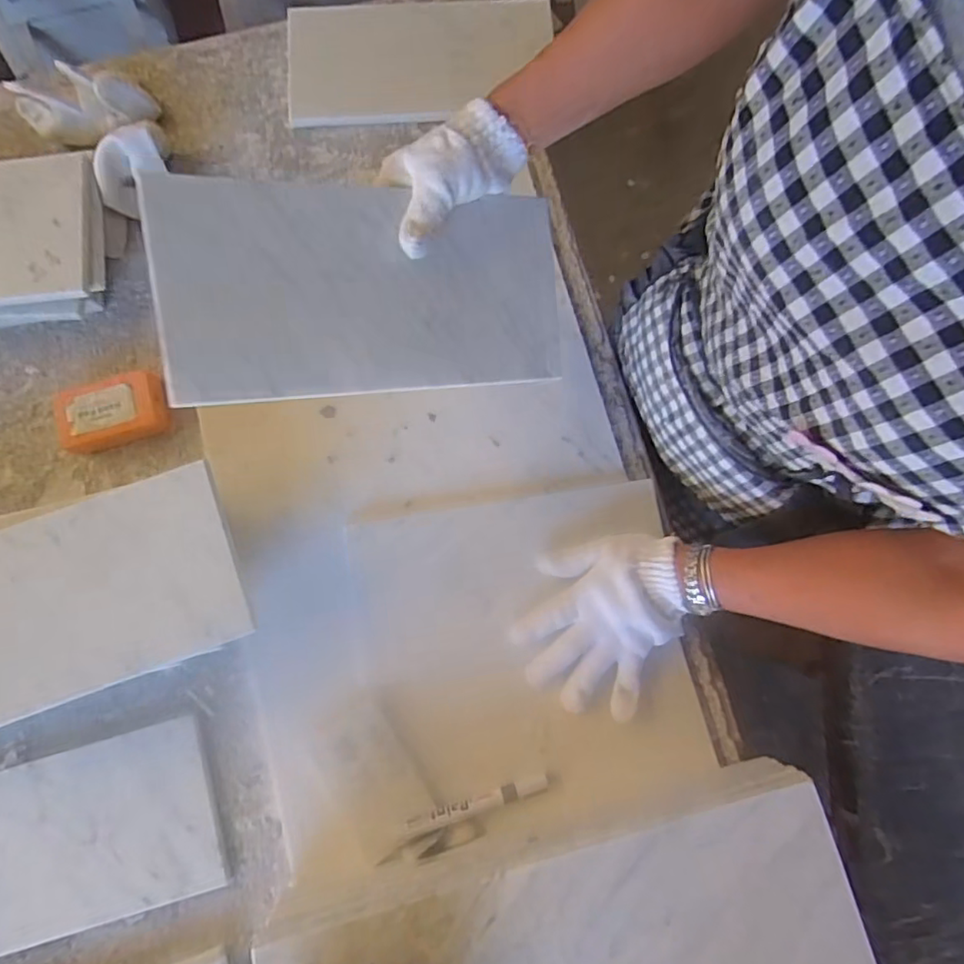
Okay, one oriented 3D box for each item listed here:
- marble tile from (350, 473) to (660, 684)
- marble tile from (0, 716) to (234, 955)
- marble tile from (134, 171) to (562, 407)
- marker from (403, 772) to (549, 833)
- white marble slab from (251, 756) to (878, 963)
[{"bbox_3d":[0.027,0.089,0.555,0.294,0.023,0.149,-9,79,-2],"label":"marble tile"},{"bbox_3d":[-0.387,0.324,0.525,0.292,0.021,0.148,-15,79,-3],"label":"marble tile"},{"bbox_3d":[-0.076,-0.146,0.449,0.305,0.015,0.151,-8,99,-25],"label":"marble tile"},{"bbox_3d":[-0.004,0.281,0.515,0.127,0.014,0.014,-14,79,-3],"label":"marker"},{"bbox_3d":[0.067,0.370,0.479,0.445,0.082,0.179,-15,79,-3],"label":"white marble slab"}]

